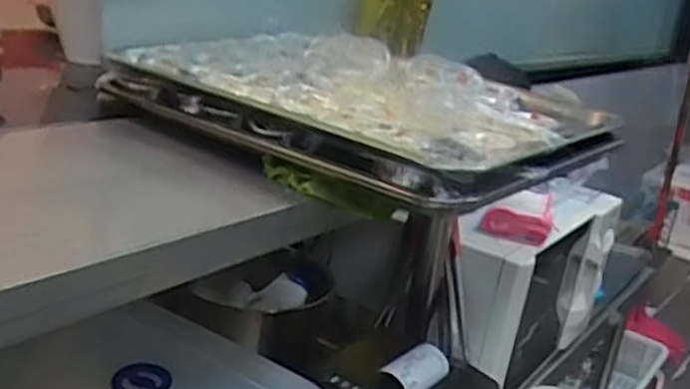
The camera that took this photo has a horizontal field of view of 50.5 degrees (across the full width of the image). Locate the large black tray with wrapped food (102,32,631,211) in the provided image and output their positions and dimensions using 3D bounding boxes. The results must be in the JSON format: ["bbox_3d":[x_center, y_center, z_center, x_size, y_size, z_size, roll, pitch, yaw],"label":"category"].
[{"bbox_3d":[0.008,-0.103,0.775,0.490,0.070,0.302,22,24,39],"label":"large black tray with wrapped food"}]

